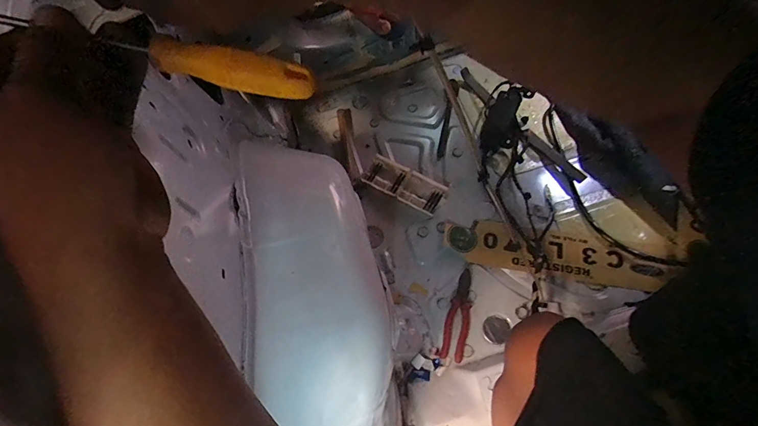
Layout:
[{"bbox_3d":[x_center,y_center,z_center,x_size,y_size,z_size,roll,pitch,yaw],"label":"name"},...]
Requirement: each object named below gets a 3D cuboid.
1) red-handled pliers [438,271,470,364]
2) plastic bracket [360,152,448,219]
[{"bbox_3d":[0.181,0.226,0.851,0.052,0.012,0.199,15,69,8],"label":"red-handled pliers"},{"bbox_3d":[0.067,-0.076,0.983,0.212,0.017,0.091,31,72,14],"label":"plastic bracket"}]

